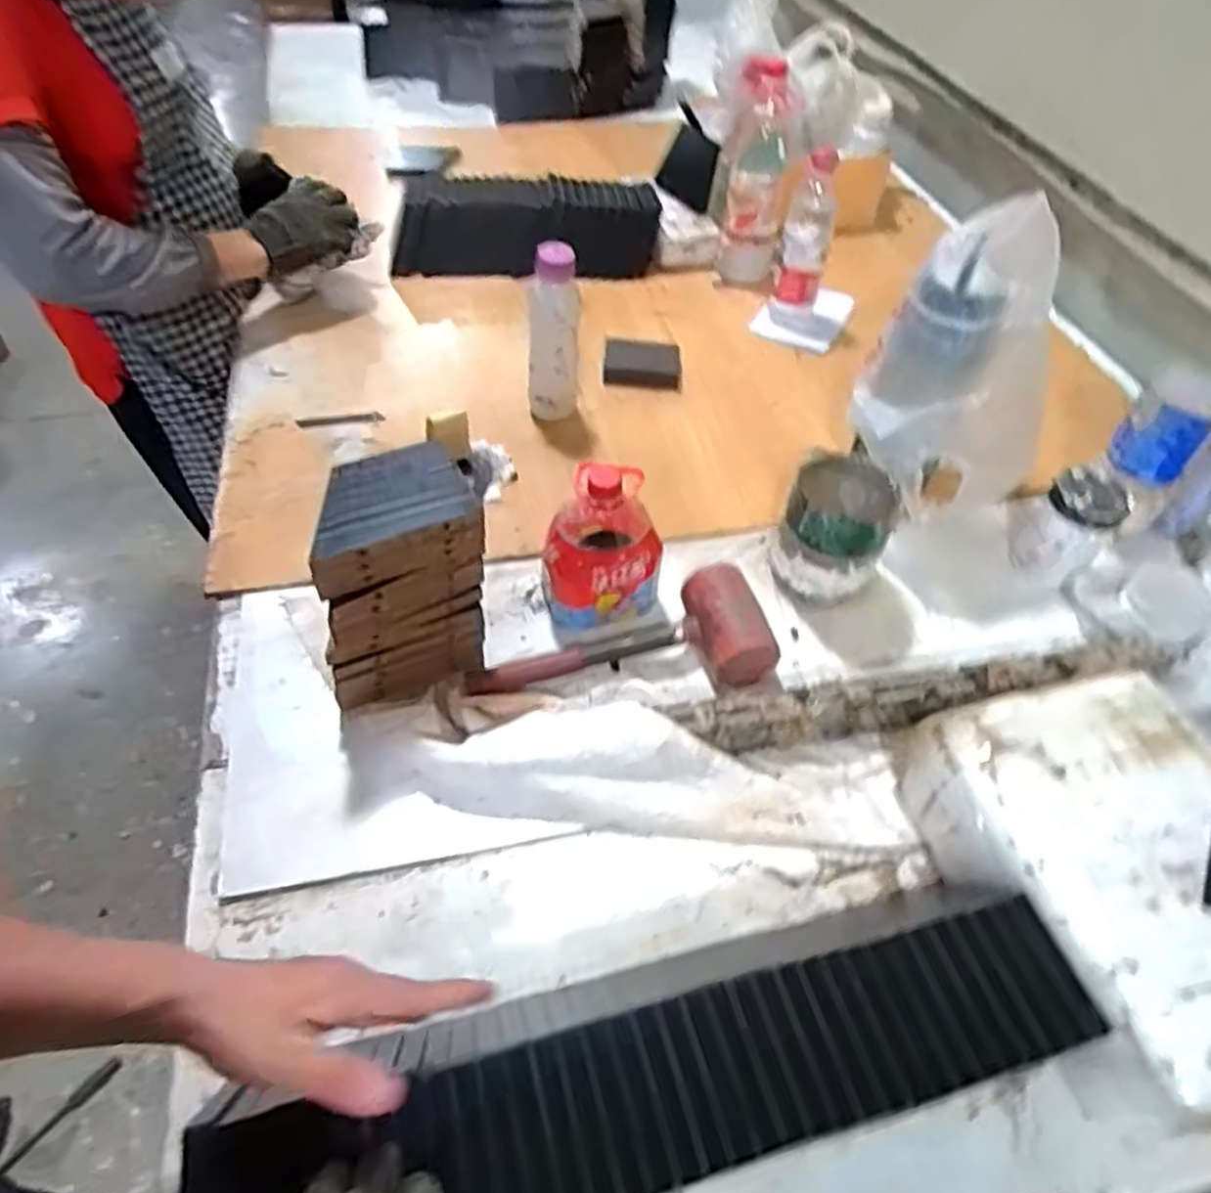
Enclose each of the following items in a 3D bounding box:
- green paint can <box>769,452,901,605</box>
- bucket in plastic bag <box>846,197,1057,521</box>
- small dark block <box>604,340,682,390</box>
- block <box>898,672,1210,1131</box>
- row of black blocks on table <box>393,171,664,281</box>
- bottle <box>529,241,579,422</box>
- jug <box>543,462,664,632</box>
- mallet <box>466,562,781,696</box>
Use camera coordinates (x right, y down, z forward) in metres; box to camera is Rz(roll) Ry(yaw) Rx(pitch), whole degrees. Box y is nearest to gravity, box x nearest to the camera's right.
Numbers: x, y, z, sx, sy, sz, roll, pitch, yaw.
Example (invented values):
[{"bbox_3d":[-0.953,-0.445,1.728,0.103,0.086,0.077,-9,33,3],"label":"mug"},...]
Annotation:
[{"bbox_3d":[0.223,-0.063,0.760,0.101,0.114,0.092,29,54,18],"label":"green paint can"},{"bbox_3d":[0.326,-0.196,0.756,0.125,0.279,0.168,-6,52,-9],"label":"bucket in plastic bag"},{"bbox_3d":[0.048,-0.302,1.011,0.103,0.033,0.057,7,51,1],"label":"small dark block"},{"bbox_3d":[0.371,0.211,0.555,0.205,0.117,0.283,-10,52,-12],"label":"block"},{"bbox_3d":[-0.119,-0.562,1.162,0.390,0.080,0.139,1,51,-4],"label":"row of black blocks on table"},{"bbox_3d":[-0.060,-0.294,0.881,0.055,0.194,0.048,-3,51,-7],"label":"bottle"},{"bbox_3d":[-0.006,-0.051,0.721,0.102,0.149,0.093,-12,53,-14],"label":"jug"},{"bbox_3d":[0.018,0.059,0.689,0.265,0.062,0.108,-19,55,-19],"label":"mallet"}]

